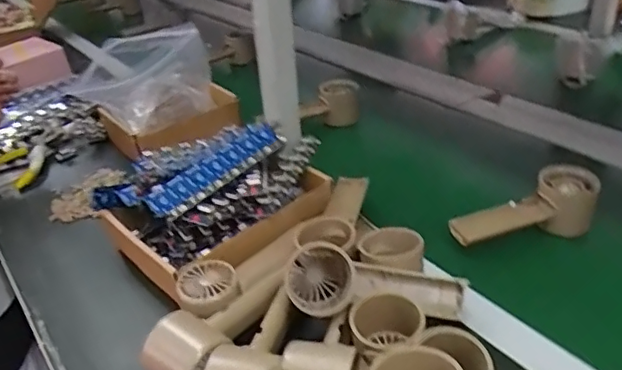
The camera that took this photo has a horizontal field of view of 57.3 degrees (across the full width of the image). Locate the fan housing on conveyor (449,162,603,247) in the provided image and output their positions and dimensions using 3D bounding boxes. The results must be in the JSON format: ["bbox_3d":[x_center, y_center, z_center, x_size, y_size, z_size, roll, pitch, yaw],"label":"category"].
[{"bbox_3d":[0.221,0.026,0.600,0.155,0.054,0.051,-11,32,-5],"label":"fan housing on conveyor"}]

